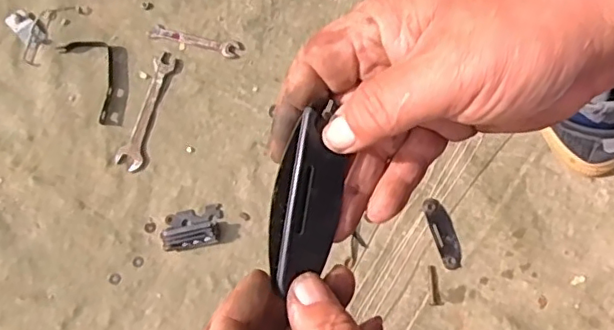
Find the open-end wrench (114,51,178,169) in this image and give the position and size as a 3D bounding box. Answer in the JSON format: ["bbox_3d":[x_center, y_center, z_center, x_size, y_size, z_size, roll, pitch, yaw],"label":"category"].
[{"bbox_3d":[-0.197,-0.067,0.710,0.031,0.004,0.152,18,80,4],"label":"open-end wrench"}]

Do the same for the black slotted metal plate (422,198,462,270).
[{"bbox_3d":[0.164,0.082,0.689,0.025,0.004,0.087,-19,80,-4],"label":"black slotted metal plate"}]

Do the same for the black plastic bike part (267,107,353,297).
[{"bbox_3d":[0.000,0.016,0.247,0.028,0.015,0.072,10,88,2],"label":"black plastic bike part"}]

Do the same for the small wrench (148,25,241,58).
[{"bbox_3d":[-0.142,-0.157,0.727,0.113,0.004,0.022,13,79,3],"label":"small wrench"}]

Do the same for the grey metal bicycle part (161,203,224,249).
[{"bbox_3d":[-0.135,0.074,0.676,0.073,0.019,0.045,-11,79,-2],"label":"grey metal bicycle part"}]

